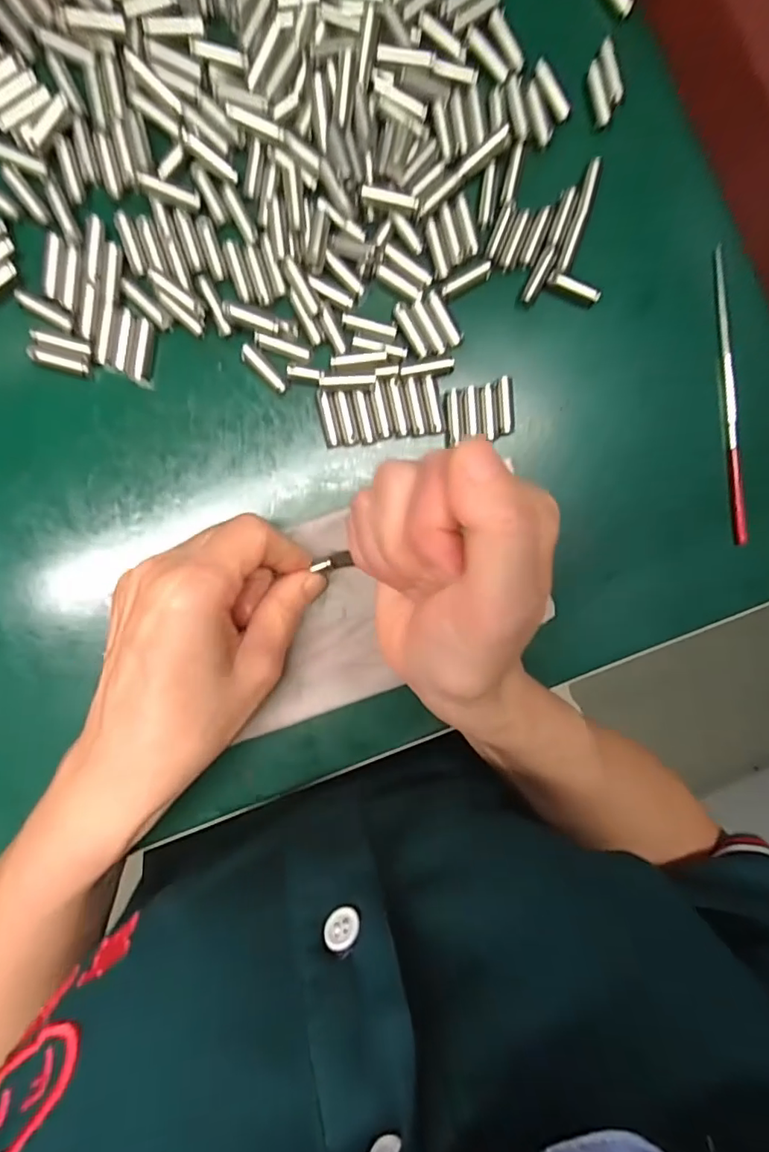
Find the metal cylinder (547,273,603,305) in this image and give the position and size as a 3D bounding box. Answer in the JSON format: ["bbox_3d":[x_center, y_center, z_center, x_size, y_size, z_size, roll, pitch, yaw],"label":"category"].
[{"bbox_3d":[0.086,-0.131,0.245,0.024,0.004,0.006,19,94,-8],"label":"metal cylinder"}]

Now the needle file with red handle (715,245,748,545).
[{"bbox_3d":[0.165,-0.084,0.258,0.004,0.006,0.136,-9,97,-5],"label":"needle file with red handle"}]

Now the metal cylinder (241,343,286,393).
[{"bbox_3d":[-0.053,-0.091,0.241,0.024,0.004,0.006,45,90,-9],"label":"metal cylinder"}]

